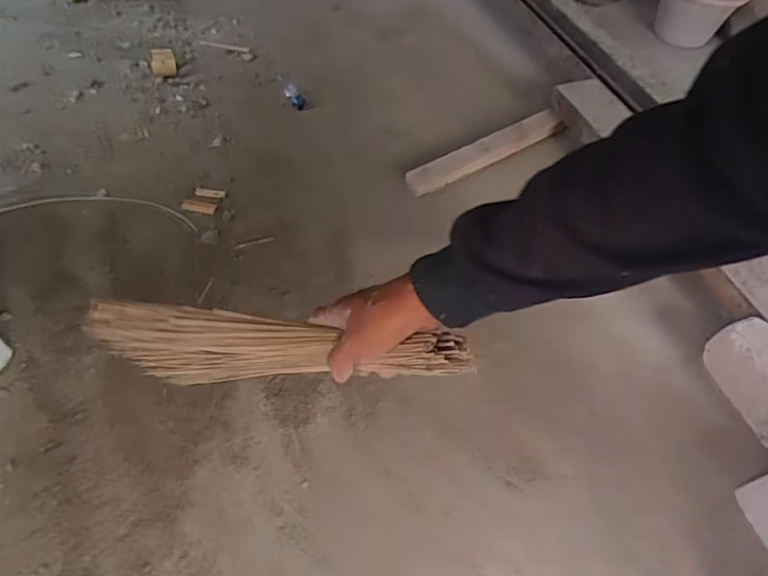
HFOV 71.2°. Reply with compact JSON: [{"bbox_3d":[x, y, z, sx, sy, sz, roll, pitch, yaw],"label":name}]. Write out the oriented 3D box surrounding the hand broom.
[{"bbox_3d":[-0.147,0.069,0.597,0.538,0.126,0.037,-2,47,34],"label":"hand broom"}]

